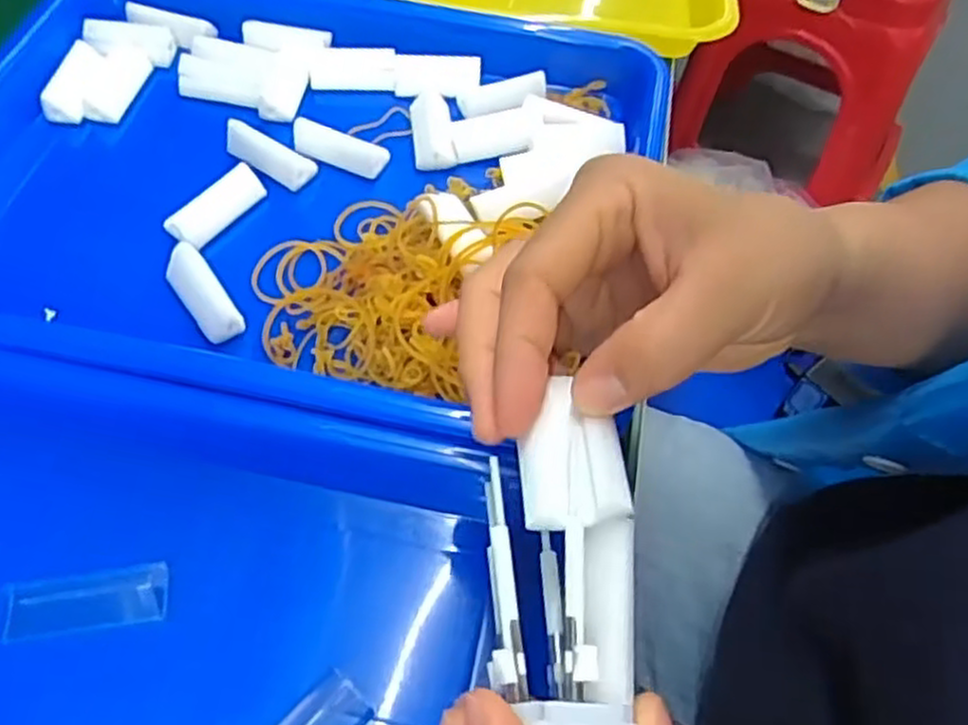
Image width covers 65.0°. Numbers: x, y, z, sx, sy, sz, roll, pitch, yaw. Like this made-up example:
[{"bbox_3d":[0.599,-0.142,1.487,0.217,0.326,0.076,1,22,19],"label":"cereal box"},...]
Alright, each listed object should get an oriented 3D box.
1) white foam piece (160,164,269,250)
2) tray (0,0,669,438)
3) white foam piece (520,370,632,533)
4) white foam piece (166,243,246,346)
[{"bbox_3d":[-0.122,-0.070,0.349,0.015,0.017,0.047,31,61,16],"label":"white foam piece"},{"bbox_3d":[-0.095,-0.088,0.363,0.345,0.045,0.247,11,58,5],"label":"tray"},{"bbox_3d":[0.023,0.023,0.206,0.026,0.009,0.043,-3,58,-4],"label":"white foam piece"},{"bbox_3d":[-0.119,-0.030,0.320,0.017,0.013,0.046,-32,64,-21],"label":"white foam piece"}]

